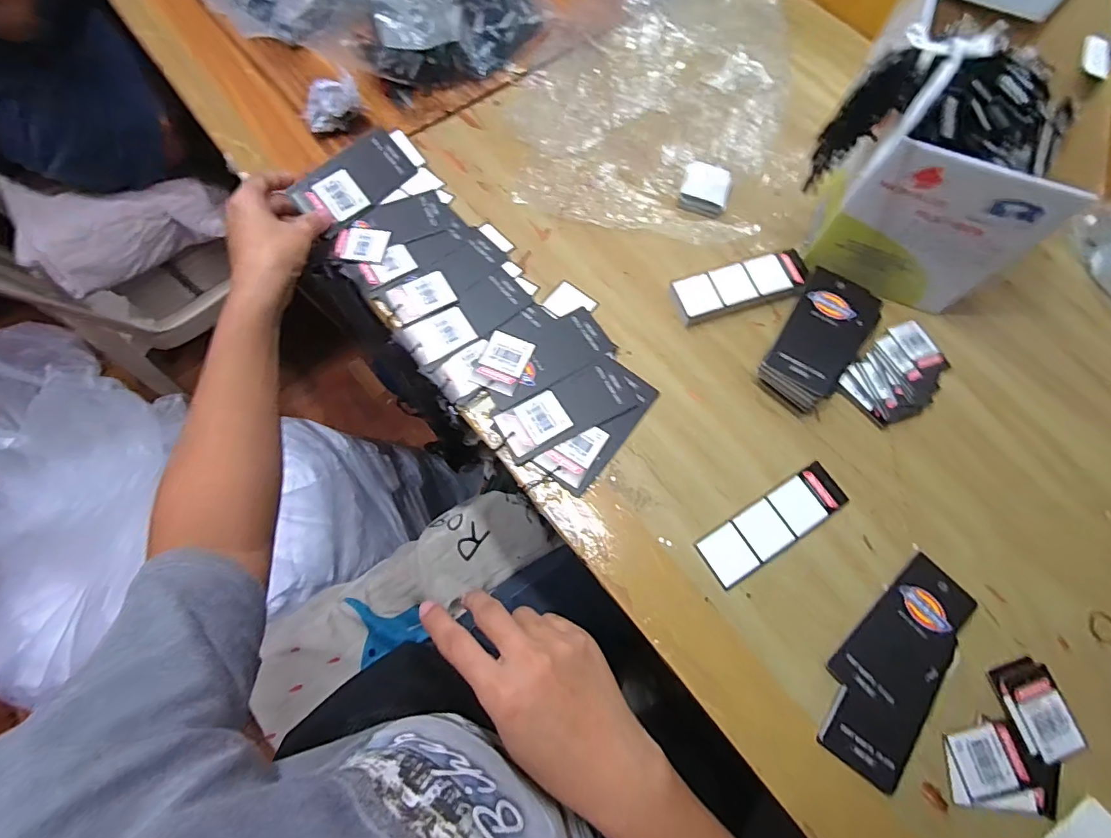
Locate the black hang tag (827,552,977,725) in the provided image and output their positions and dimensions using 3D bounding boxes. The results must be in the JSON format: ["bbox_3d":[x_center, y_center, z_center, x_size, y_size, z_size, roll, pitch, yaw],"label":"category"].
[{"bbox_3d":[0.235,0.145,0.325,0.108,0.004,0.048,-40,76,-13],"label":"black hang tag"}]

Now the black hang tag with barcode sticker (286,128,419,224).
[{"bbox_3d":[-0.174,-0.215,0.429,0.049,0.009,0.098,47,68,-15],"label":"black hang tag with barcode sticker"}]

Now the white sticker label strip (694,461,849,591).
[{"bbox_3d":[0.160,0.075,0.353,0.118,0.004,0.036,-30,73,-12],"label":"white sticker label strip"}]

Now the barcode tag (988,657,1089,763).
[{"bbox_3d":[0.315,0.189,0.315,0.042,0.004,0.055,-15,71,-7],"label":"barcode tag"}]

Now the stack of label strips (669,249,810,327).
[{"bbox_3d":[0.157,-0.112,0.411,0.116,0.012,0.041,-16,71,-7],"label":"stack of label strips"}]

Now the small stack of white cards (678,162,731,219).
[{"bbox_3d":[0.139,-0.214,0.448,0.042,0.012,0.048,18,70,5],"label":"small stack of white cards"}]

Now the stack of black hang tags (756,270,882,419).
[{"bbox_3d":[0.217,-0.067,0.393,0.062,0.030,0.129,34,73,10],"label":"stack of black hang tags"}]

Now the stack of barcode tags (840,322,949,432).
[{"bbox_3d":[0.281,-0.037,0.394,0.097,0.014,0.061,-38,75,-14],"label":"stack of barcode tags"}]

